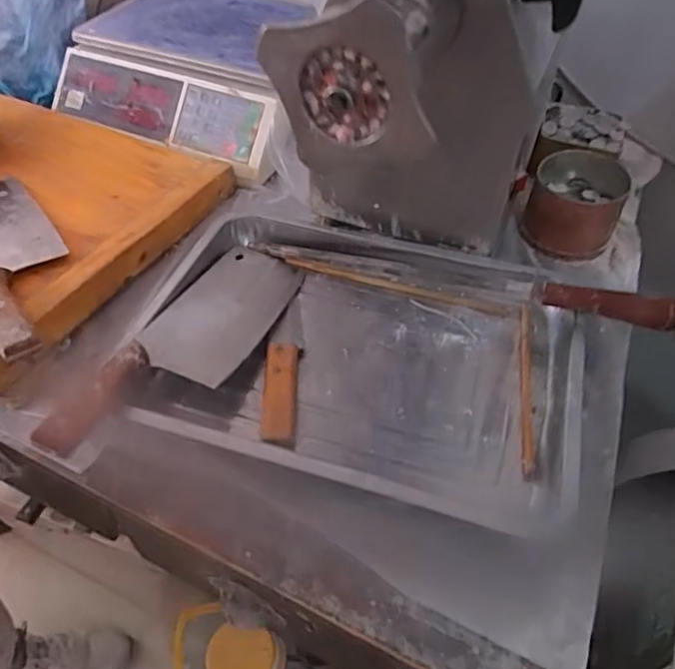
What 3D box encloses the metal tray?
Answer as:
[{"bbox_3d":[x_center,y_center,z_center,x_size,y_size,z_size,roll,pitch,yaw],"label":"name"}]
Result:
[{"bbox_3d":[0.017,0.011,0.524,0.380,0.043,0.279,14,50,11],"label":"metal tray"}]

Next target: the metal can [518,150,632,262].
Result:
[{"bbox_3d":[0.261,-0.142,0.634,0.092,0.073,0.096,1,49,-1],"label":"metal can"}]

